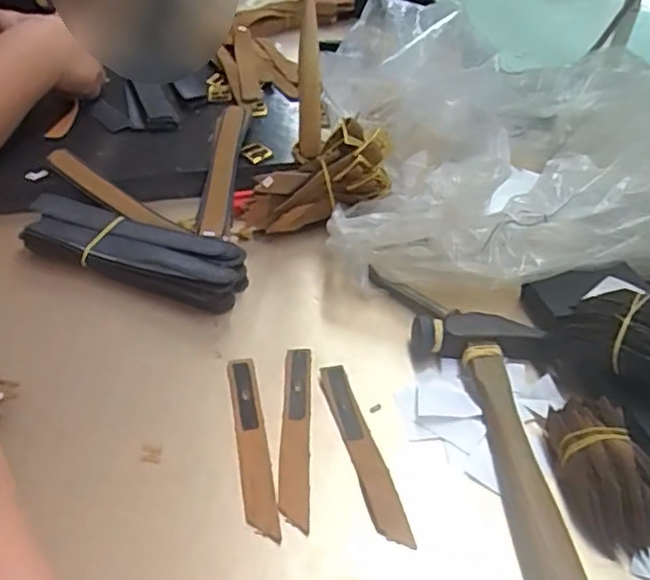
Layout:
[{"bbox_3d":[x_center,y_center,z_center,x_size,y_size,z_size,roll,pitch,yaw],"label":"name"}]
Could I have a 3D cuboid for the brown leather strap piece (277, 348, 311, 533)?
[{"bbox_3d":[-0.017,0.083,0.387,0.016,0.005,0.125,1,41,-2],"label":"brown leather strap piece"}]

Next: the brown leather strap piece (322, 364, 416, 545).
[{"bbox_3d":[0.020,0.090,0.375,0.017,0.008,0.122,-11,41,-13],"label":"brown leather strap piece"}]

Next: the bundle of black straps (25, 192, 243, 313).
[{"bbox_3d":[-0.148,-0.028,0.498,0.188,0.031,0.053,17,43,19],"label":"bundle of black straps"}]

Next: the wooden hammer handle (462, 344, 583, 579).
[{"bbox_3d":[0.104,0.103,0.350,0.028,0.019,0.186,-2,40,-3],"label":"wooden hammer handle"}]

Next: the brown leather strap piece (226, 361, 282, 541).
[{"bbox_3d":[-0.042,0.087,0.380,0.018,0.006,0.123,-7,41,-8],"label":"brown leather strap piece"}]

